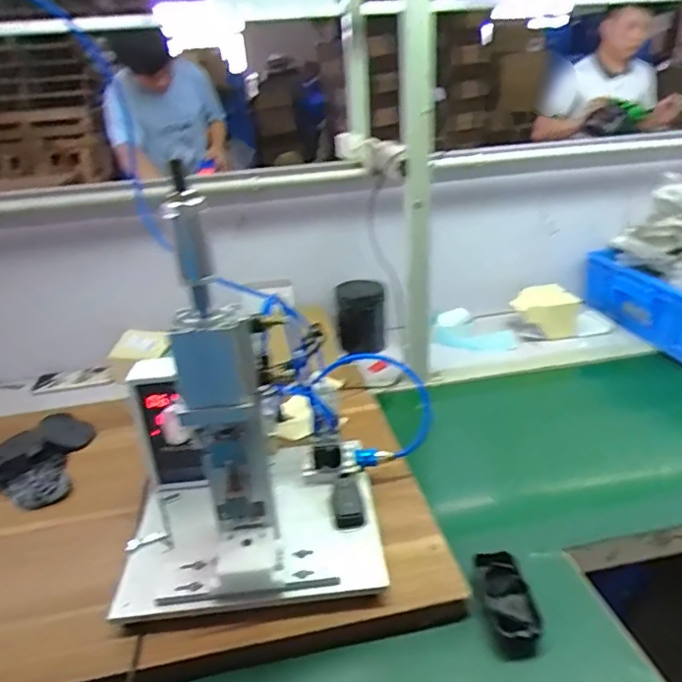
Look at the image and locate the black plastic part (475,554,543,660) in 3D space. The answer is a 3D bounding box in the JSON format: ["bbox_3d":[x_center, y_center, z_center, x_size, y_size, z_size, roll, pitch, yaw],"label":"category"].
[{"bbox_3d":[0.184,0.289,0.615,0.059,0.029,0.116,-6,26,-5],"label":"black plastic part"}]

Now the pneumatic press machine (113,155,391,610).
[{"bbox_3d":[-0.130,0.051,0.671,0.291,0.365,0.349,-6,26,-4],"label":"pneumatic press machine"}]

